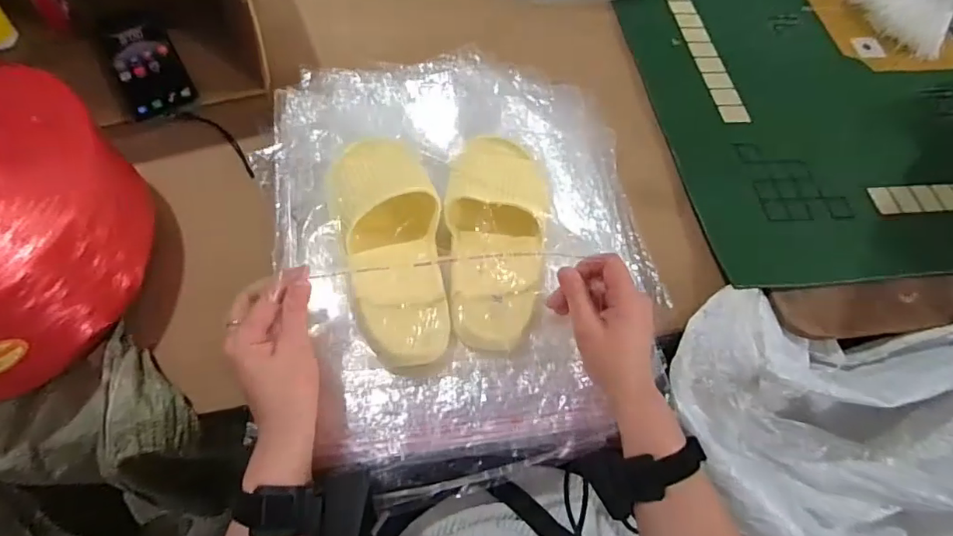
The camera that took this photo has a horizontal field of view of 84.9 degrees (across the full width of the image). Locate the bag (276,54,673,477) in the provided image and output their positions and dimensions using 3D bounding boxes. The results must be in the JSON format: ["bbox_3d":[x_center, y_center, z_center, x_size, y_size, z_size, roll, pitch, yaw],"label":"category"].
[{"bbox_3d":[-0.013,-0.055,0.534,0.381,0.082,0.467,-7,64,-8],"label":"bag"}]

